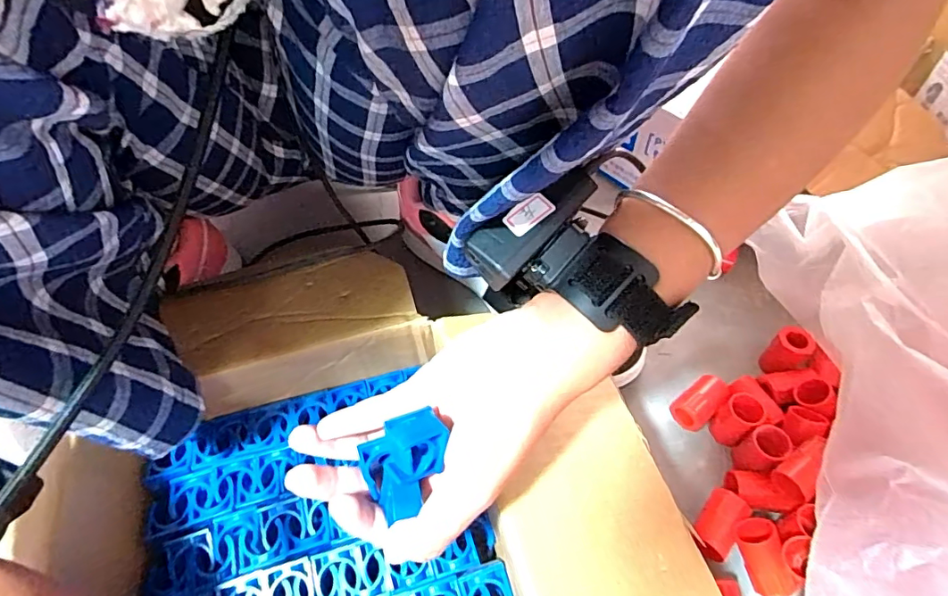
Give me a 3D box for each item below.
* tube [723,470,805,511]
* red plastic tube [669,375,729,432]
[{"bbox_3d":[0.182,0.121,0.323,0.023,0.045,0.022,4,82,-30],"label":"tube"},{"bbox_3d":[0.162,0.075,0.368,0.041,0.018,0.023,-36,60,-22],"label":"red plastic tube"}]

